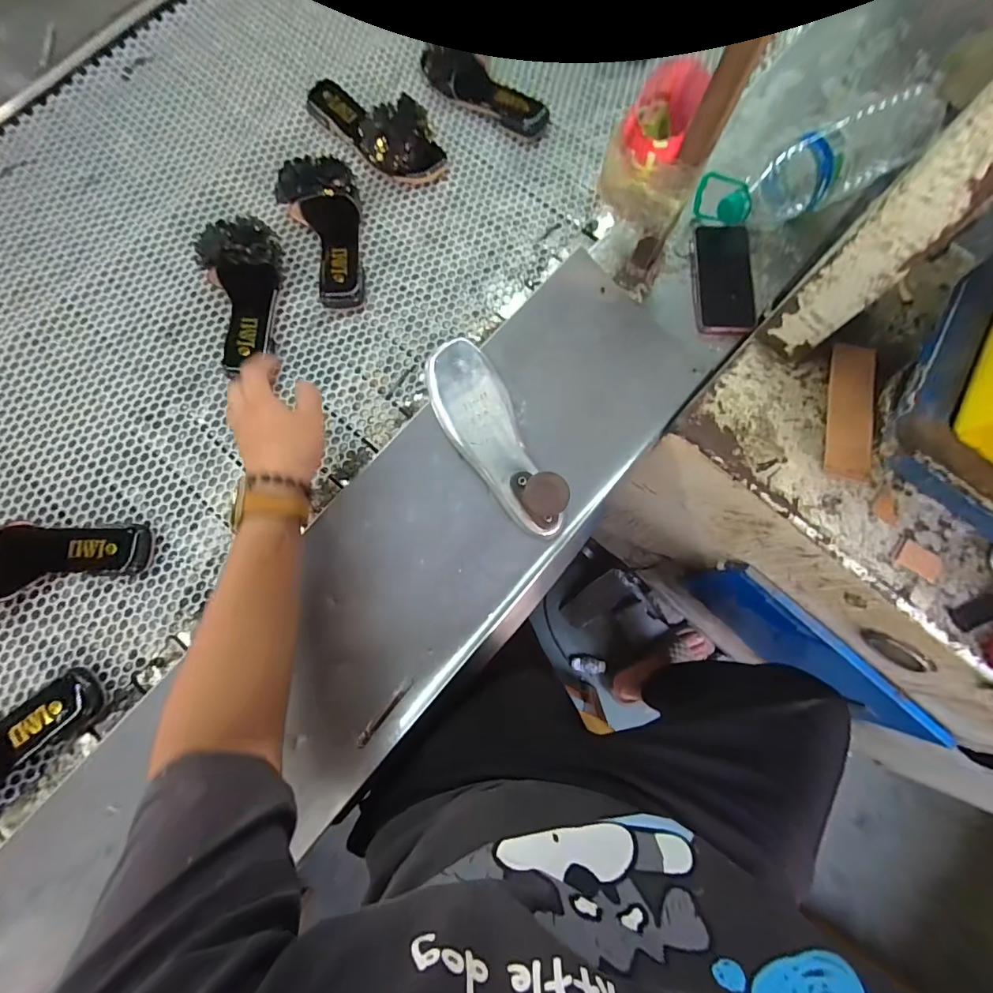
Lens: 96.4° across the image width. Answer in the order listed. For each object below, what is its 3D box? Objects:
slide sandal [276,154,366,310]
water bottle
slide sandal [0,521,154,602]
[{"bbox_3d":[-0.233,-0.375,0.625,0.105,0.074,0.209,-17,79,-5],"label":"slide sandal"},{"bbox_3d":[0.433,-0.449,0.616,0.286,0.083,0.090,-24,78,-6],"label":"water bottle"},{"bbox_3d":[-0.558,0.067,0.520,0.254,0.078,0.090,-12,79,-4],"label":"slide sandal"}]

